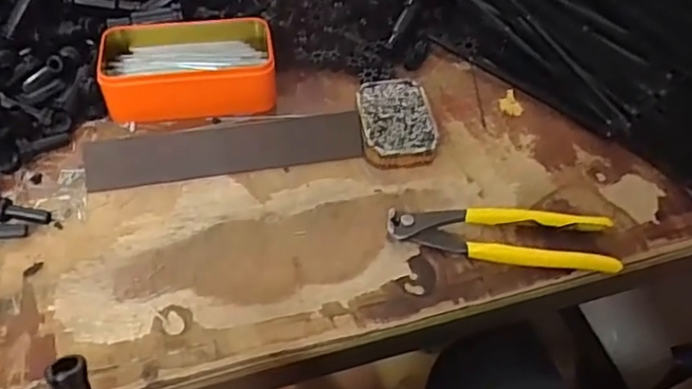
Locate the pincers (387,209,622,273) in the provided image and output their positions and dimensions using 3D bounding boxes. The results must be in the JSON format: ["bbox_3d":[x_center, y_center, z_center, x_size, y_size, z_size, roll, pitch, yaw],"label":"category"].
[{"bbox_3d":[0.114,0.031,0.456,0.164,0.020,0.047,7,50,2],"label":"pincers"}]

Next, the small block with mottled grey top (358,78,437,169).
[{"bbox_3d":[0.043,-0.061,0.521,0.061,0.019,0.085,-3,50,-7],"label":"small block with mottled grey top"}]

